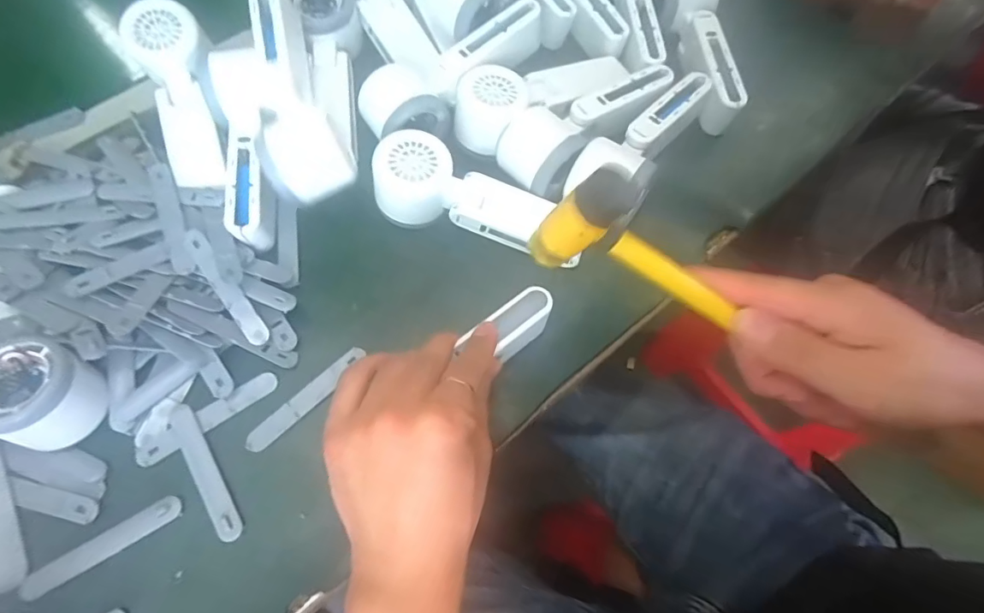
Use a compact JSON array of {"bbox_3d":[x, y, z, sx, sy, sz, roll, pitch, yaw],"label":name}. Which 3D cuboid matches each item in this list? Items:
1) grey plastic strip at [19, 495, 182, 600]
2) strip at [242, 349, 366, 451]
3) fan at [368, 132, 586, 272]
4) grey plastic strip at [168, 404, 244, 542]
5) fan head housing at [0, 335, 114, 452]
[{"bbox_3d":[-0.238,0.146,0.311,0.092,0.004,0.016,-30,71,-13],"label":"grey plastic strip"},{"bbox_3d":[-0.125,0.063,0.347,0.094,0.006,0.014,-41,74,-16],"label":"strip"},{"bbox_3d":[-0.010,-0.083,0.382,0.153,0.051,0.053,14,68,4],"label":"fan"},{"bbox_3d":[-0.184,0.106,0.326,0.016,0.004,0.092,-30,71,-13],"label":"grey plastic strip"},{"bbox_3d":[-0.280,0.055,0.316,0.060,0.048,0.062,22,69,7],"label":"fan head housing"}]

